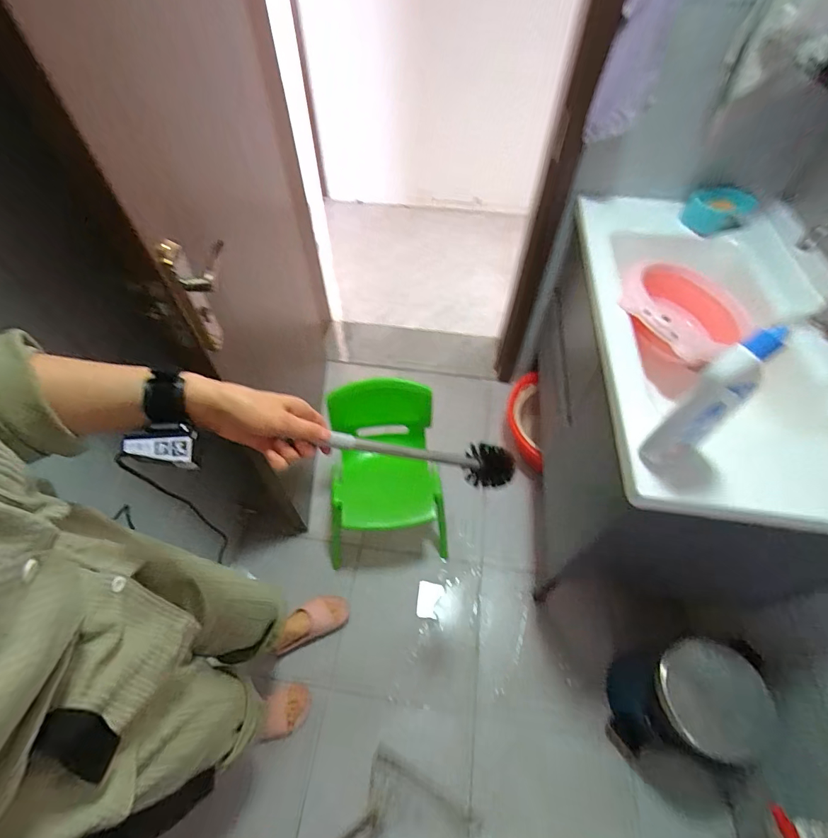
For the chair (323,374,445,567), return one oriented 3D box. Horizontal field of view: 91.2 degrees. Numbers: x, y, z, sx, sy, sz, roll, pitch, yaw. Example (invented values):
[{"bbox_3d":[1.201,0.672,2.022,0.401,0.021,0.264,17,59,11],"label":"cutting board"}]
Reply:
[{"bbox_3d":[-0.082,0.167,1.174,0.326,0.483,0.358,-6,55,-5],"label":"chair"}]

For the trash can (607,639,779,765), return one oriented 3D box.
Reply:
[{"bbox_3d":[0.621,0.659,0.955,0.229,0.322,0.214,1,55,-1],"label":"trash can"}]

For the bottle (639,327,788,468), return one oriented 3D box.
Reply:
[{"bbox_3d":[0.390,-0.017,0.539,0.076,0.224,0.054,-27,60,-19],"label":"bottle"}]

